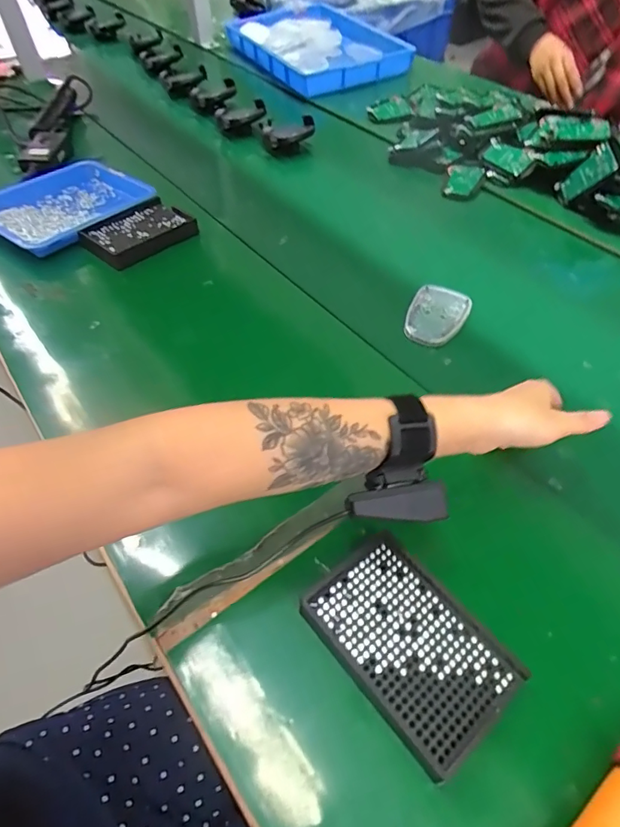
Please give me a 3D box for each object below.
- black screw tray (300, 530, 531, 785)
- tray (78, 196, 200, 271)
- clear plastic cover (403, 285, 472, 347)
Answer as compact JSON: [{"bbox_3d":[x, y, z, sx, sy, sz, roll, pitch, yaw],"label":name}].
[{"bbox_3d":[0.070,0.163,0.340,0.093,0.020,0.136,-33,59,-24],"label":"black screw tray"},{"bbox_3d":[-0.239,-0.254,0.657,0.097,0.019,0.142,35,59,24],"label":"tray"},{"bbox_3d":[0.155,-0.121,0.582,0.065,0.011,0.102,23,55,17],"label":"clear plastic cover"}]

